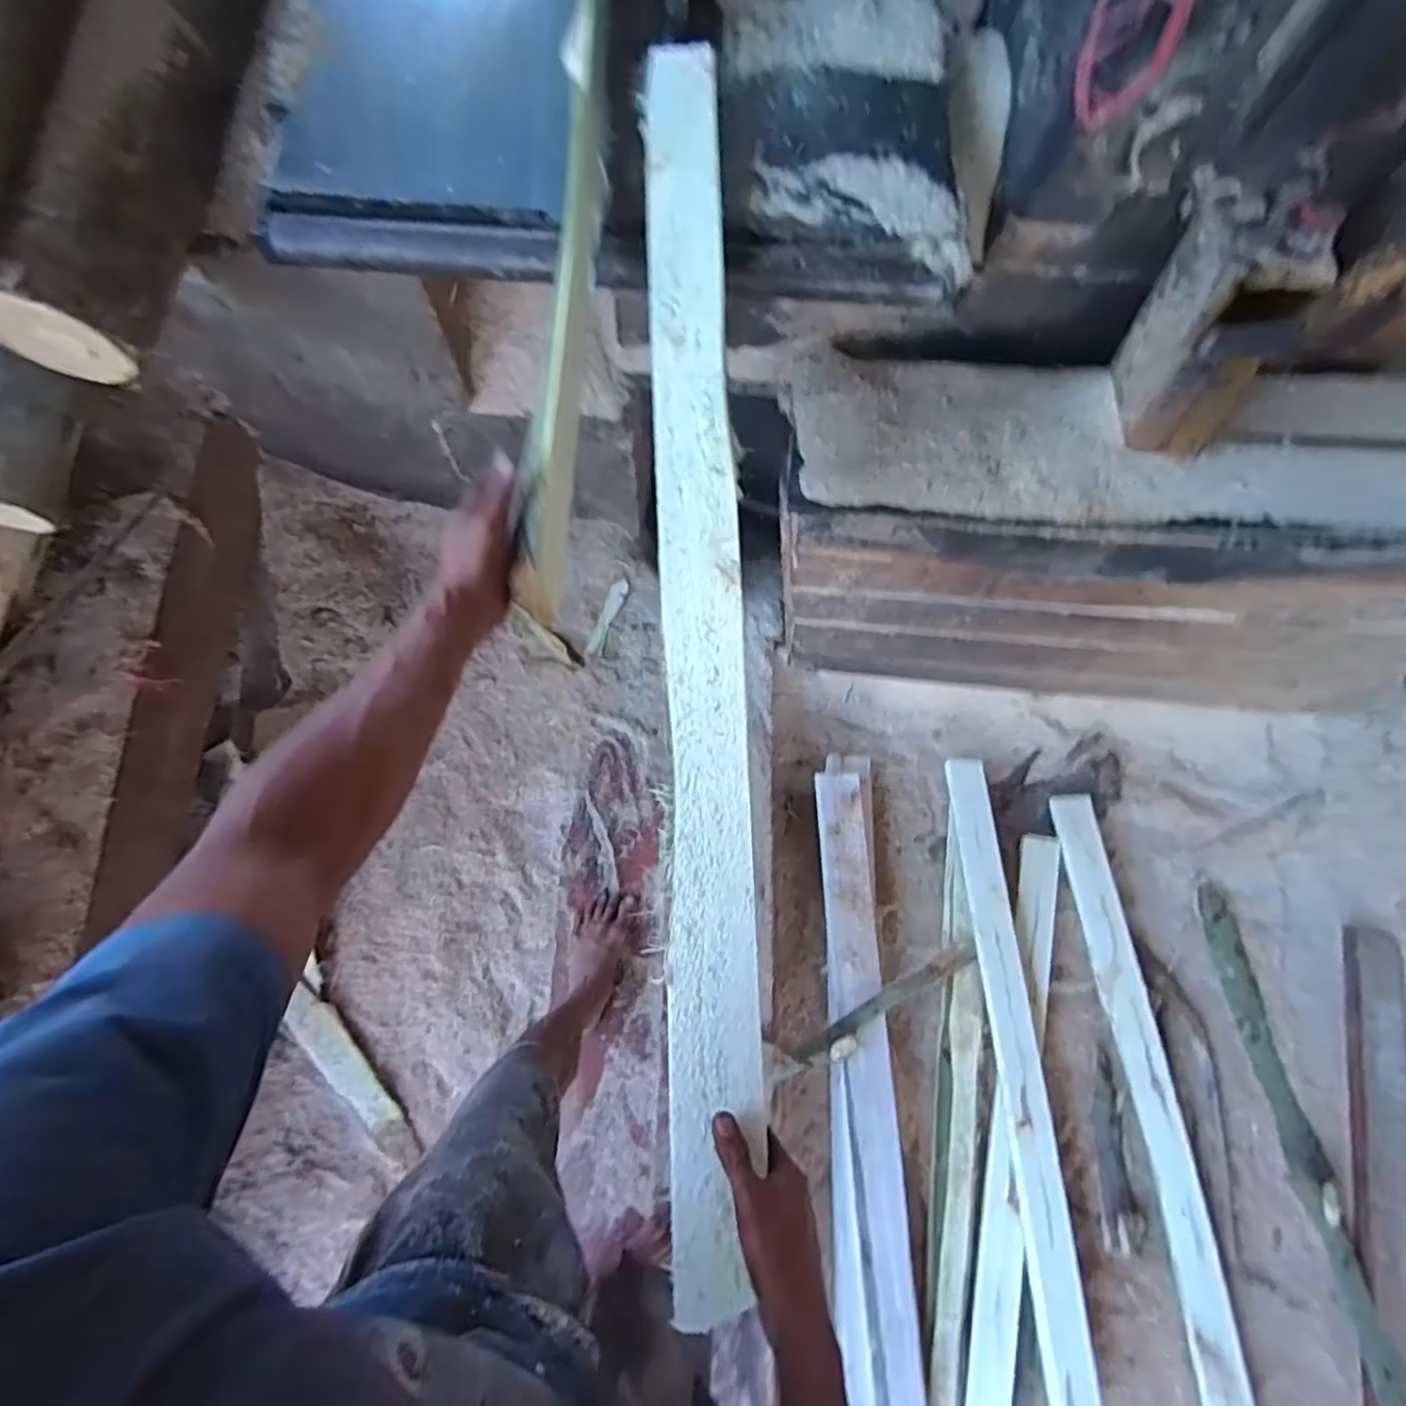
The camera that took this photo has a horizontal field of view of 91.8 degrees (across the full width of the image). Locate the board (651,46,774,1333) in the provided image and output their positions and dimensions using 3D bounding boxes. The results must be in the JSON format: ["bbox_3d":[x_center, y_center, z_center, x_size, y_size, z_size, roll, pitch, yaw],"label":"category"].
[{"bbox_3d":[0.001,-0.116,0.607,0.078,0.016,1.109,-1,78,-2],"label":"board"}]

